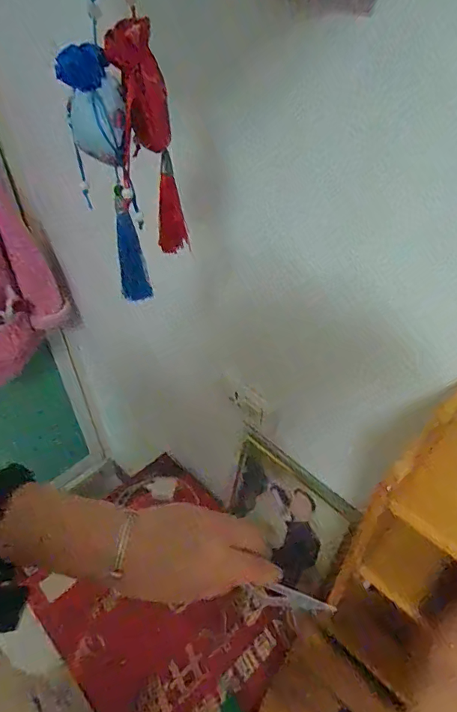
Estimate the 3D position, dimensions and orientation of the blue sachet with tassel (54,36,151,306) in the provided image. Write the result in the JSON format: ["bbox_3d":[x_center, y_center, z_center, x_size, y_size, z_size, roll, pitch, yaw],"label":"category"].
[{"bbox_3d":[-0.086,-0.115,0.338,0.037,0.194,0.044,-13,45,-14],"label":"blue sachet with tassel"}]

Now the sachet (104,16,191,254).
[{"bbox_3d":[-0.055,-0.141,0.328,0.040,0.165,0.057,-3,44,-3],"label":"sachet"}]

